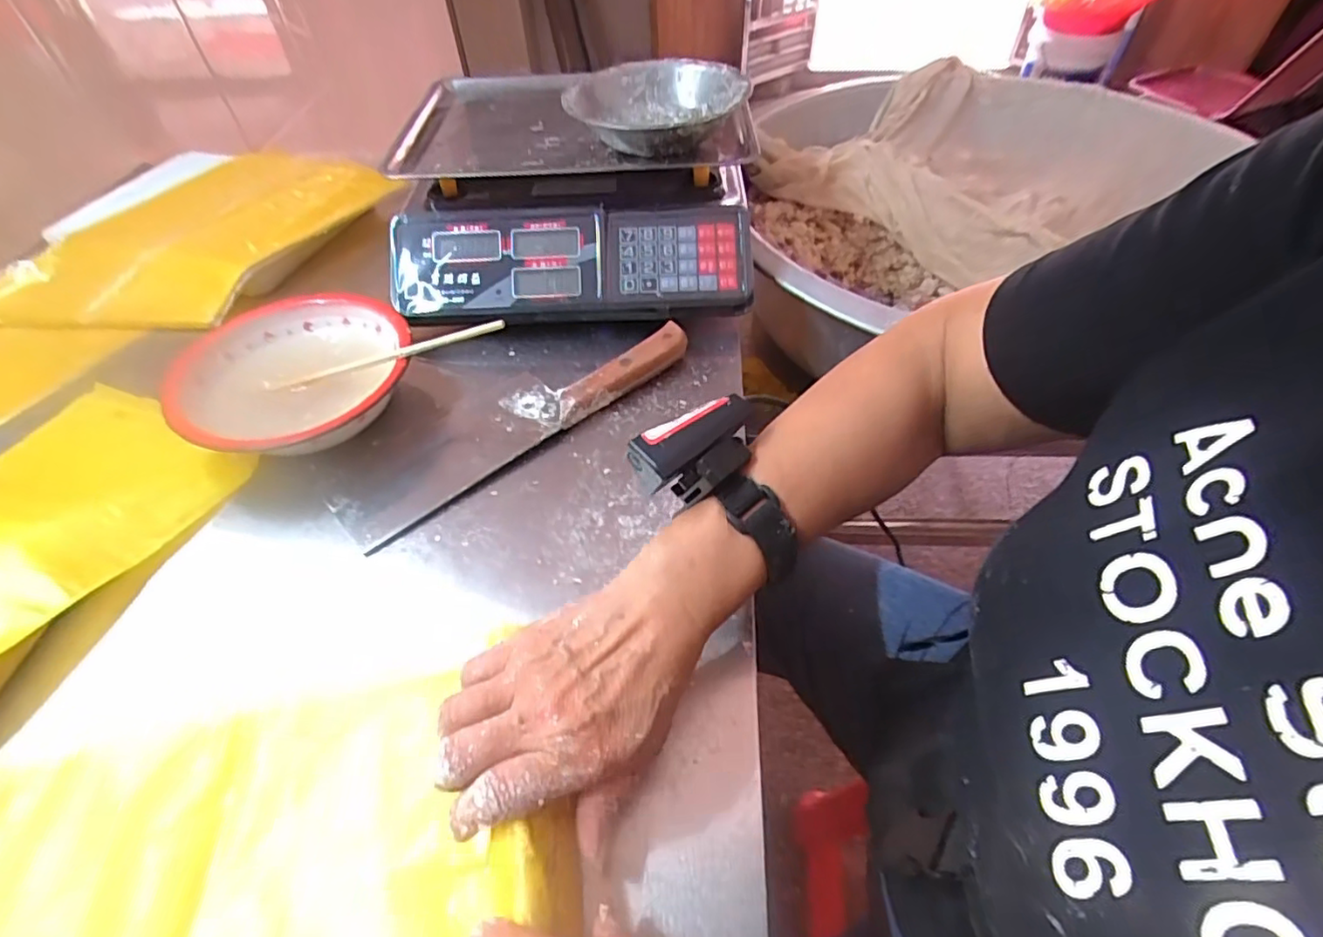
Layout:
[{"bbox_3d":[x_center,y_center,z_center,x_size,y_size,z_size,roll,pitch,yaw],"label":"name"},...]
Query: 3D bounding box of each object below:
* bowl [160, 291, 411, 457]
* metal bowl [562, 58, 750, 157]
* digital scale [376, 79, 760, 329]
[{"bbox_3d":[-0.287,-0.070,0.488,0.164,0.053,0.166,0,50,0],"label":"bowl"},{"bbox_3d":[-0.006,-0.326,0.567,0.155,0.054,0.136,-19,52,-14],"label":"metal bowl"},{"bbox_3d":[-0.084,-0.275,0.621,0.328,0.117,0.312,-1,50,0],"label":"digital scale"}]

